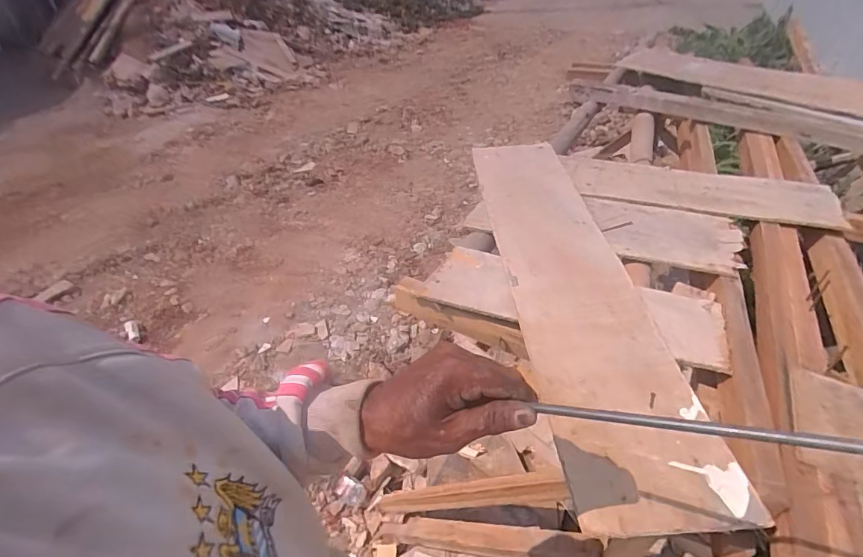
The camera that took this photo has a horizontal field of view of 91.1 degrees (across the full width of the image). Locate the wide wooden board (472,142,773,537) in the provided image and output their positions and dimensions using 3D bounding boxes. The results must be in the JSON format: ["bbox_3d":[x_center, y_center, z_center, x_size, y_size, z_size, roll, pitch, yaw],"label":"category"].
[{"bbox_3d":[0.232,-0.035,0.771,0.202,0.017,0.899,-2,42,-2],"label":"wide wooden board"}]

